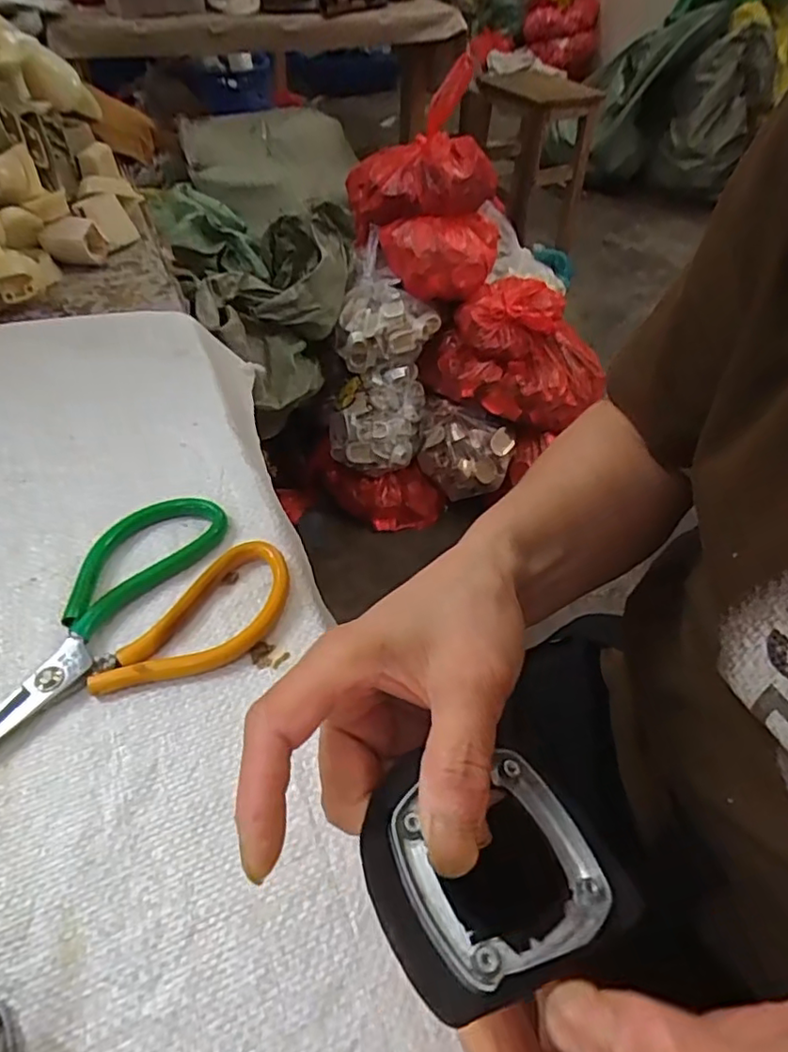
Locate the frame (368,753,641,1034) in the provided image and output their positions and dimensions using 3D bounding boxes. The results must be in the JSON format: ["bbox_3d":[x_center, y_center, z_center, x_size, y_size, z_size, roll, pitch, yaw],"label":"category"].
[{"bbox_3d":[0.028,0.100,0.186,0.071,0.014,0.066,-17,52,-15],"label":"frame"}]

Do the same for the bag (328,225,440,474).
[{"bbox_3d":[-0.019,-0.329,1.180,0.190,0.438,0.116,4,8,2],"label":"bag"}]

